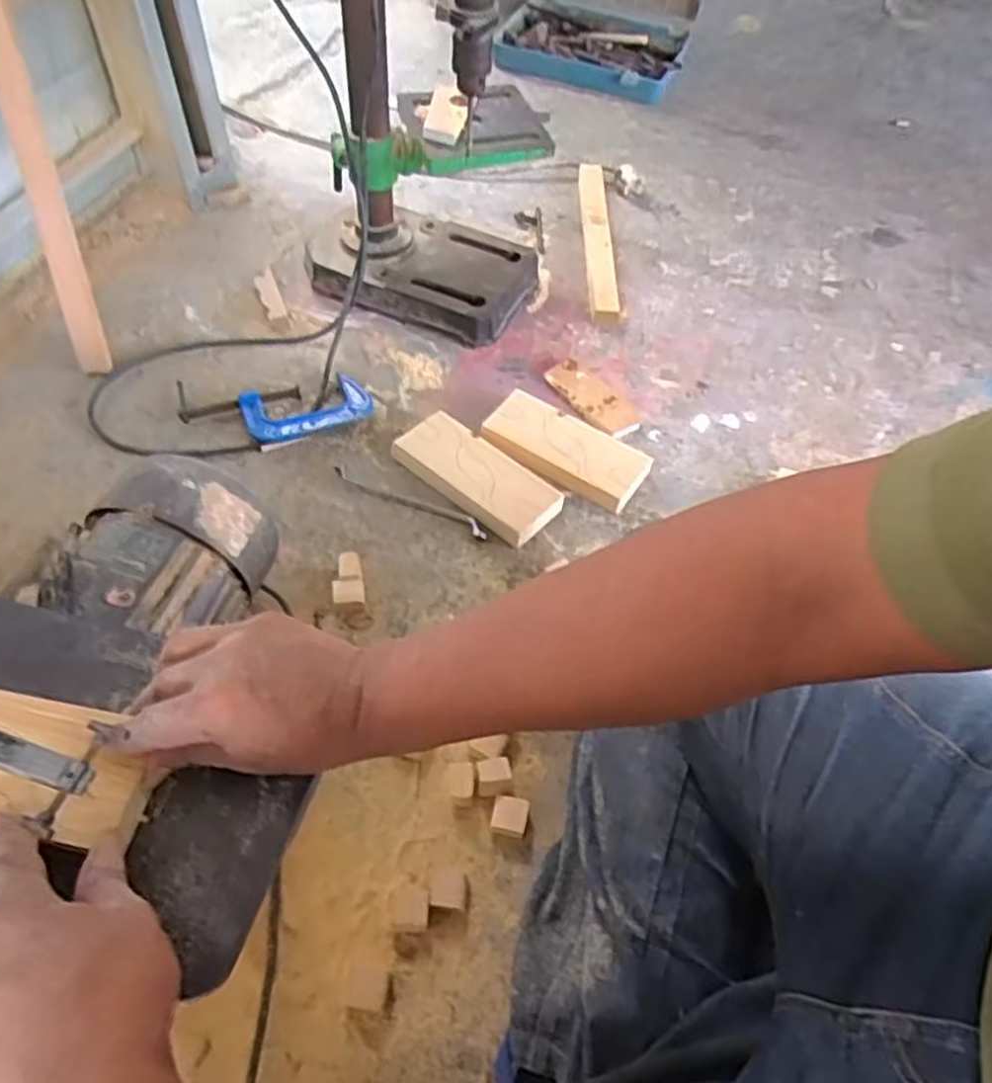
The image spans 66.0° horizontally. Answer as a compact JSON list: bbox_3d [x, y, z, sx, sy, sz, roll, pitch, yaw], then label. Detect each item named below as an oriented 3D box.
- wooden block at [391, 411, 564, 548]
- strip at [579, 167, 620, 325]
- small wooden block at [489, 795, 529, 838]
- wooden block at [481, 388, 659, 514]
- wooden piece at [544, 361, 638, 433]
[{"bbox_3d":[-0.018,-0.069,0.806,0.180,0.031,0.083,33,59,19],"label":"wooden block"},{"bbox_3d":[0.148,-0.443,1.110,0.038,0.020,0.383,3,54,-2],"label":"strip"},{"bbox_3d":[0.011,0.221,0.612,0.029,0.020,0.029,12,54,5],"label":"small wooden block"},{"bbox_3d":[0.077,-0.101,0.838,0.177,0.026,0.083,32,58,18],"label":"wooden block"},{"bbox_3d":[0.111,-0.171,0.906,0.123,0.011,0.055,39,61,22],"label":"wooden piece"}]

